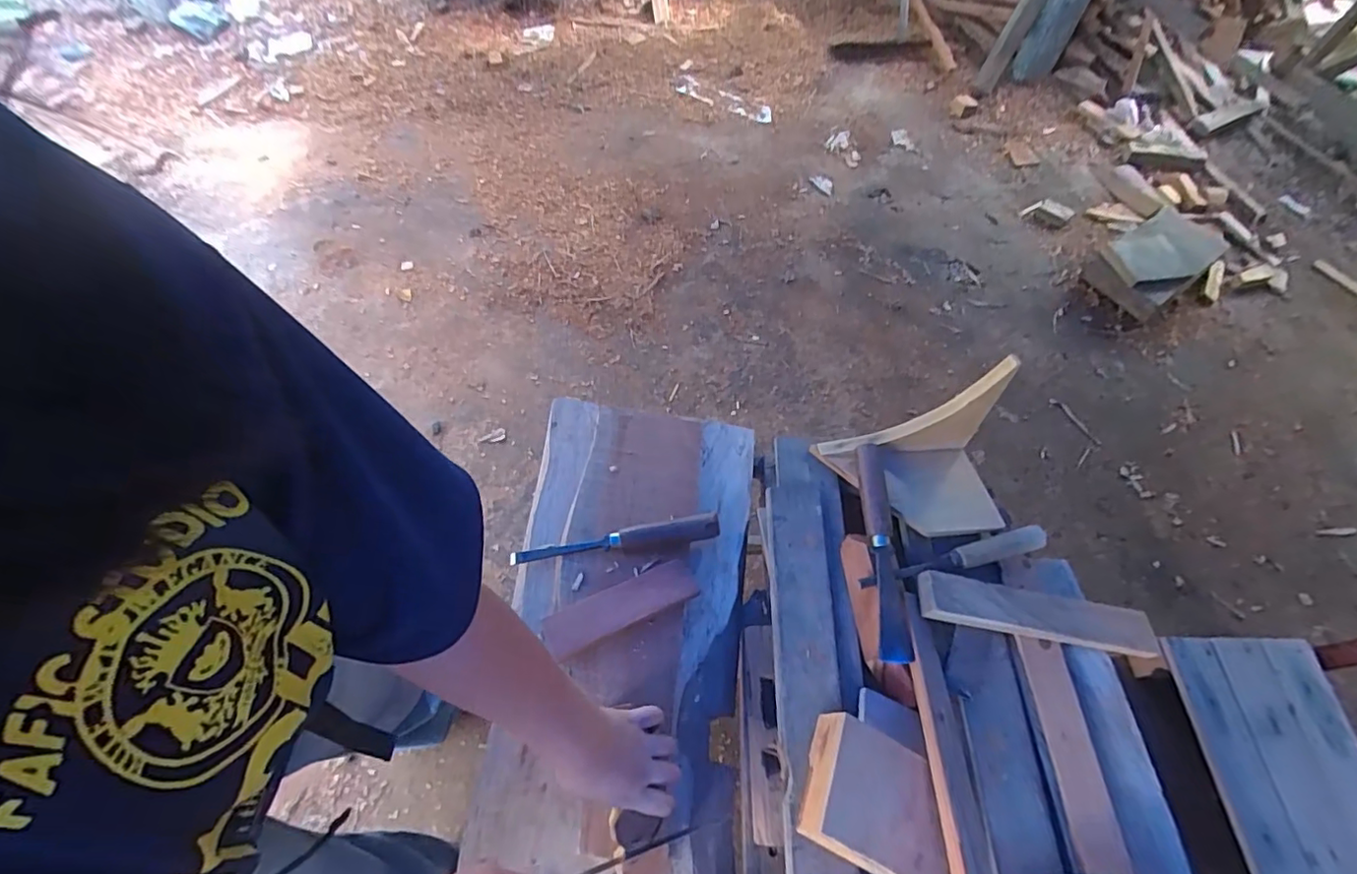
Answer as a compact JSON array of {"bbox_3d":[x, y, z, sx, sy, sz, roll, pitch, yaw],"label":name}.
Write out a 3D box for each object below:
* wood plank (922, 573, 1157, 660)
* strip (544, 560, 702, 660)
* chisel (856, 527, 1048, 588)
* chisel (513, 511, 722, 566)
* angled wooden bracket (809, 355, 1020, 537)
[{"bbox_3d":[0.411,0.200,0.655,0.278,0.032,0.056,9,60,1],"label":"wood plank"},{"bbox_3d":[-0.067,0.199,0.673,0.179,0.016,0.051,-22,64,-15],"label":"strip"},{"bbox_3d":[0.327,0.145,0.684,0.246,0.025,0.029,-11,61,-9],"label":"chisel"},{"bbox_3d":[-0.078,0.128,0.717,0.256,0.029,0.023,-6,61,-7],"label":"chisel"},{"bbox_3d":[0.294,0.031,0.685,0.199,0.130,0.148,-6,61,-7],"label":"angled wooden bracket"}]

